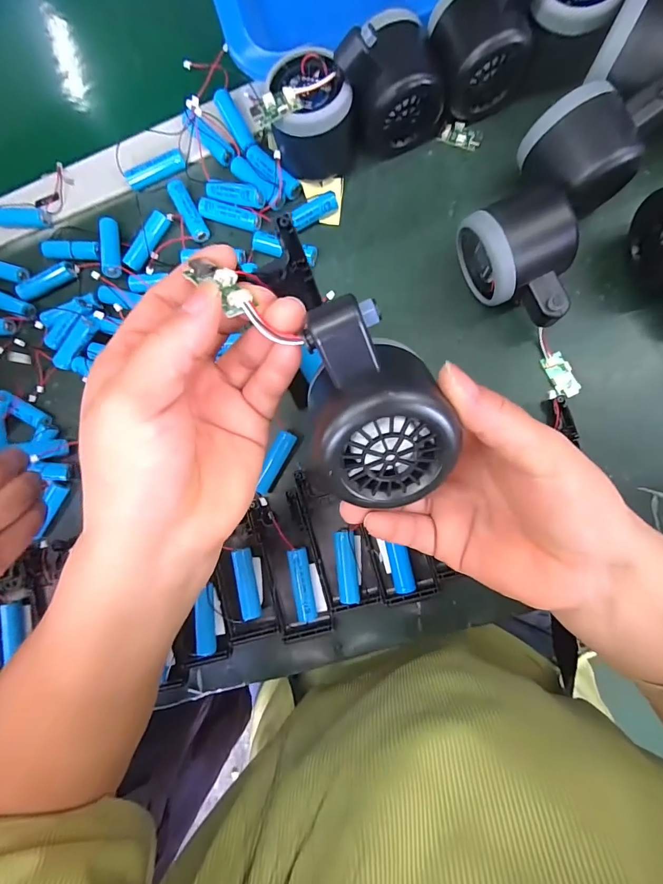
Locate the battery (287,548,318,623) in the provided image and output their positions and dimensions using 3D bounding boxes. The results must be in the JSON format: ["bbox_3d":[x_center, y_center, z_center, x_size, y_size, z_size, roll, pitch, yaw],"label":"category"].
[{"bbox_3d":[-0.021,0.101,0.293,0.015,0.016,0.050,-11,86,8],"label":"battery"}]

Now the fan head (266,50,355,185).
[{"bbox_3d":[-0.012,-0.227,0.284,0.053,0.047,0.058,3,88,9],"label":"fan head"}]

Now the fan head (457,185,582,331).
[{"bbox_3d":[0.120,-0.112,0.263,0.059,0.054,0.076,-13,86,8],"label":"fan head"}]

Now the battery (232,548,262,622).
[{"bbox_3d":[-0.061,0.103,0.298,0.013,0.011,0.049,-12,86,8],"label":"battery"}]

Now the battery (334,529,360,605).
[{"bbox_3d":[0.011,0.087,0.289,0.014,0.013,0.049,-6,87,8],"label":"battery"}]

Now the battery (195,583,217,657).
[{"bbox_3d":[-0.093,0.131,0.301,0.012,0.012,0.048,-5,87,8],"label":"battery"}]

